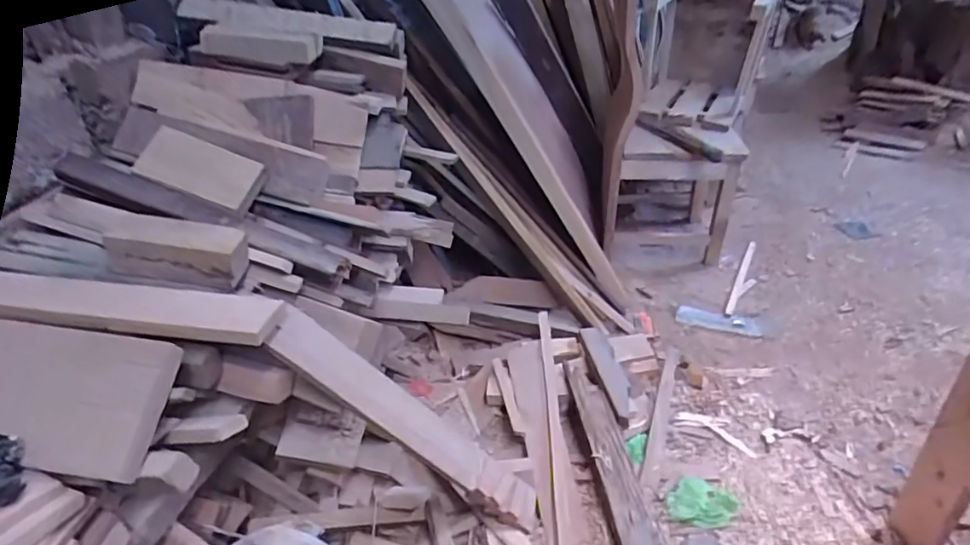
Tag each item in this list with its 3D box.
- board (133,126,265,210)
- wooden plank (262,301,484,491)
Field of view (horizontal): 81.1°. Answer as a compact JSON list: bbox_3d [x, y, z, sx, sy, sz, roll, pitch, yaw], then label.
[{"bbox_3d":[-0.559,-0.206,1.120,0.234,0.030,0.103,21,77,-4],"label":"board"},{"bbox_3d":[-0.182,0.239,1.049,0.052,0.502,0.109,-36,29,18],"label":"wooden plank"}]

